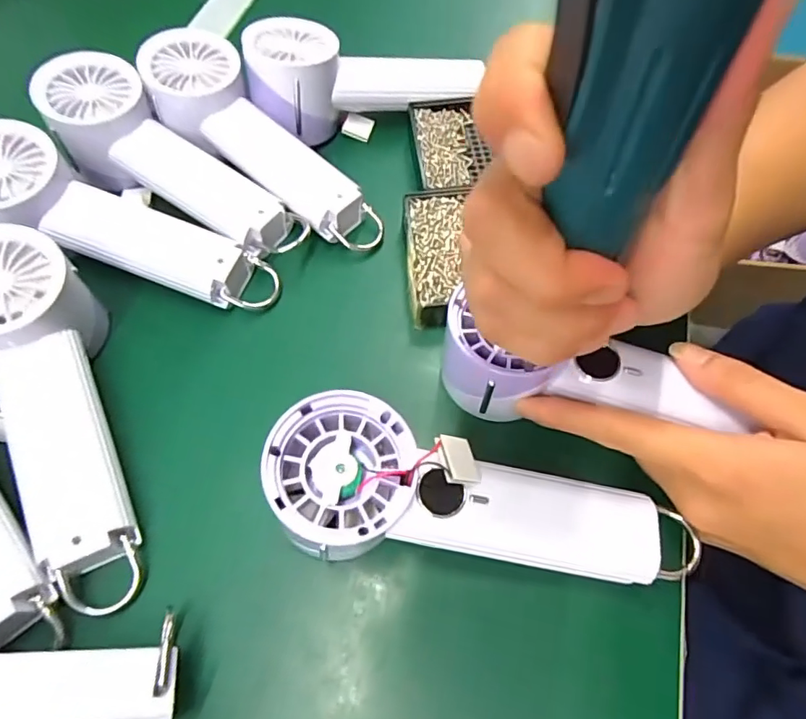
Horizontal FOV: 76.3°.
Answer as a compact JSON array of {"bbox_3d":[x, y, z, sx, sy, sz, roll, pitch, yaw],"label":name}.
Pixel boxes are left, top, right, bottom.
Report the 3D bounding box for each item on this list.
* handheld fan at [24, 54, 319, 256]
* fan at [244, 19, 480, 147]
[{"bbox_3d":[-0.148,-0.123,0.340,0.188,0.049,0.059,33,66,1],"label":"handheld fan"},{"bbox_3d":[-0.029,-0.204,0.380,0.165,0.055,0.057,-7,61,-18],"label":"fan"}]

